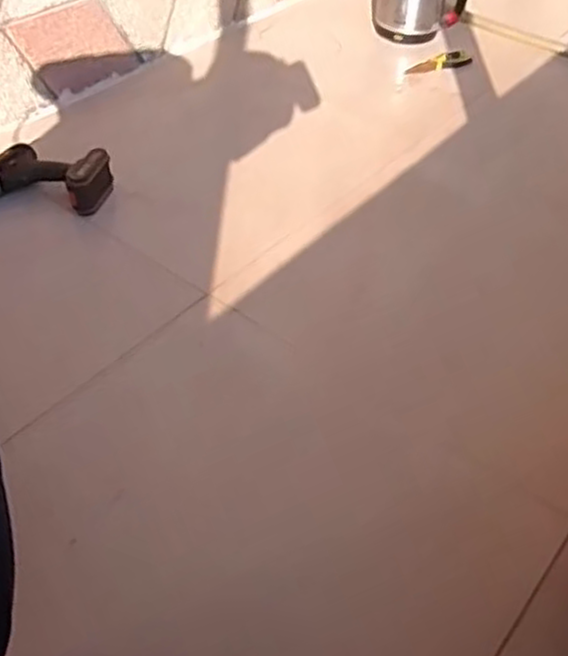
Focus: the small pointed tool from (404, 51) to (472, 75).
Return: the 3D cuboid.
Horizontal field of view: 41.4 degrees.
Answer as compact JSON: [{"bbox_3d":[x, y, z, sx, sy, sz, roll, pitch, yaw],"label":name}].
[{"bbox_3d":[0.348,-0.594,1.687,0.151,0.026,0.040,-17,46,-1],"label":"small pointed tool"}]

